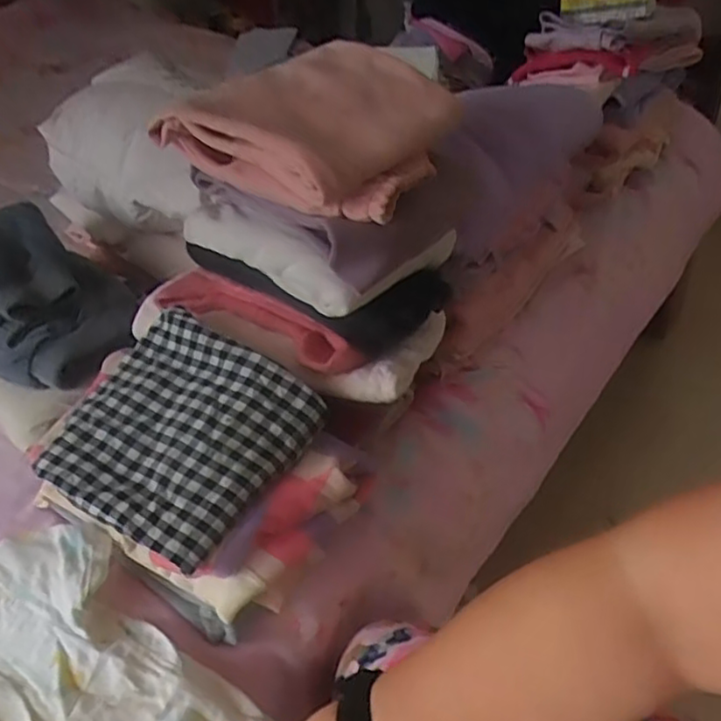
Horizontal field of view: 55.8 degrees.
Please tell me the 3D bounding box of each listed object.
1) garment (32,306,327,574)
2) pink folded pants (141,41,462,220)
[{"bbox_3d":[-0.158,0.055,0.566,0.188,0.061,0.176,20,47,29],"label":"garment"},{"bbox_3d":[-0.031,-0.197,0.576,0.185,0.077,0.196,14,44,24],"label":"pink folded pants"}]

